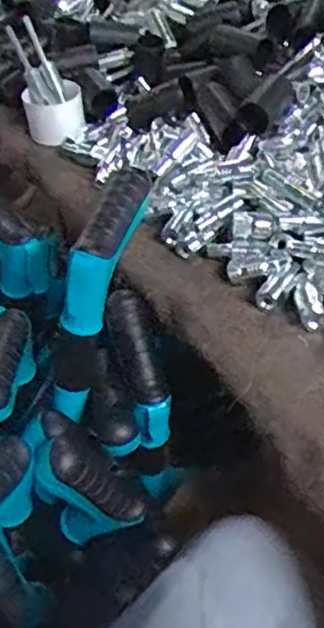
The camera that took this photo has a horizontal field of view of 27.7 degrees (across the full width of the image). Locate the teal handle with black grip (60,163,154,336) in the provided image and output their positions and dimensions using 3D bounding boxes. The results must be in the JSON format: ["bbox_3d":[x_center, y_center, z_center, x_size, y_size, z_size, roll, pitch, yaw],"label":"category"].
[{"bbox_3d":[-0.040,-0.058,0.504,0.034,0.059,0.146,14,73,20],"label":"teal handle with black grip"}]

